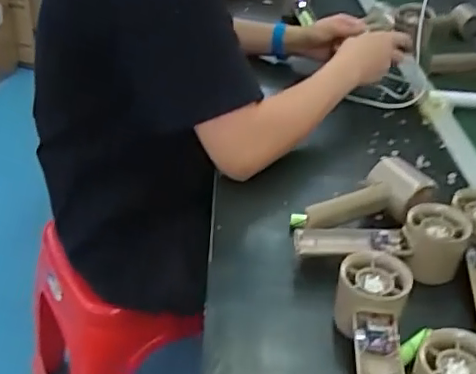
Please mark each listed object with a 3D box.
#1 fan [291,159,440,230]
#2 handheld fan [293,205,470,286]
[{"bbox_3d":[0.131,0.019,0.605,0.150,0.063,0.068,-13,38,-25],"label":"fan"},{"bbox_3d":[0.132,0.056,0.551,0.155,0.064,0.050,4,34,-2],"label":"handheld fan"}]

